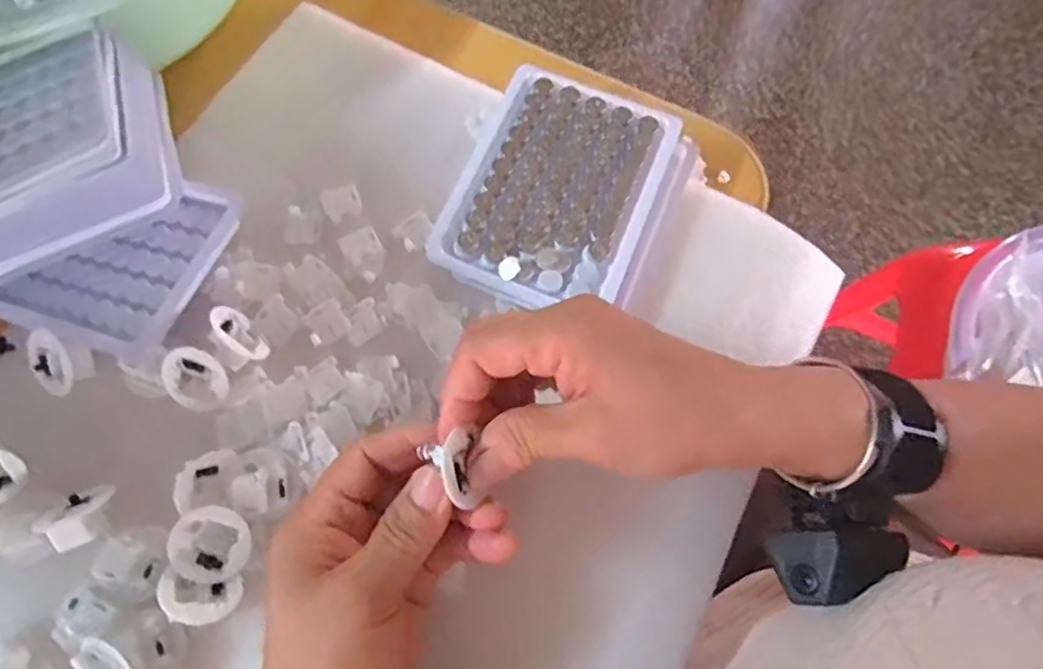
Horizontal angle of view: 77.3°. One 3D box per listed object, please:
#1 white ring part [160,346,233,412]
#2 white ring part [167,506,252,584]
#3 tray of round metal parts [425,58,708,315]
[{"bbox_3d":[-0.156,0.021,0.312,0.035,0.004,0.031,20,110,2],"label":"white ring part"},{"bbox_3d":[-0.136,0.092,0.286,0.031,0.013,0.030,1,70,-2],"label":"white ring part"},{"bbox_3d":[0.025,-0.074,0.350,0.111,0.020,0.132,23,71,6],"label":"tray of round metal parts"}]

